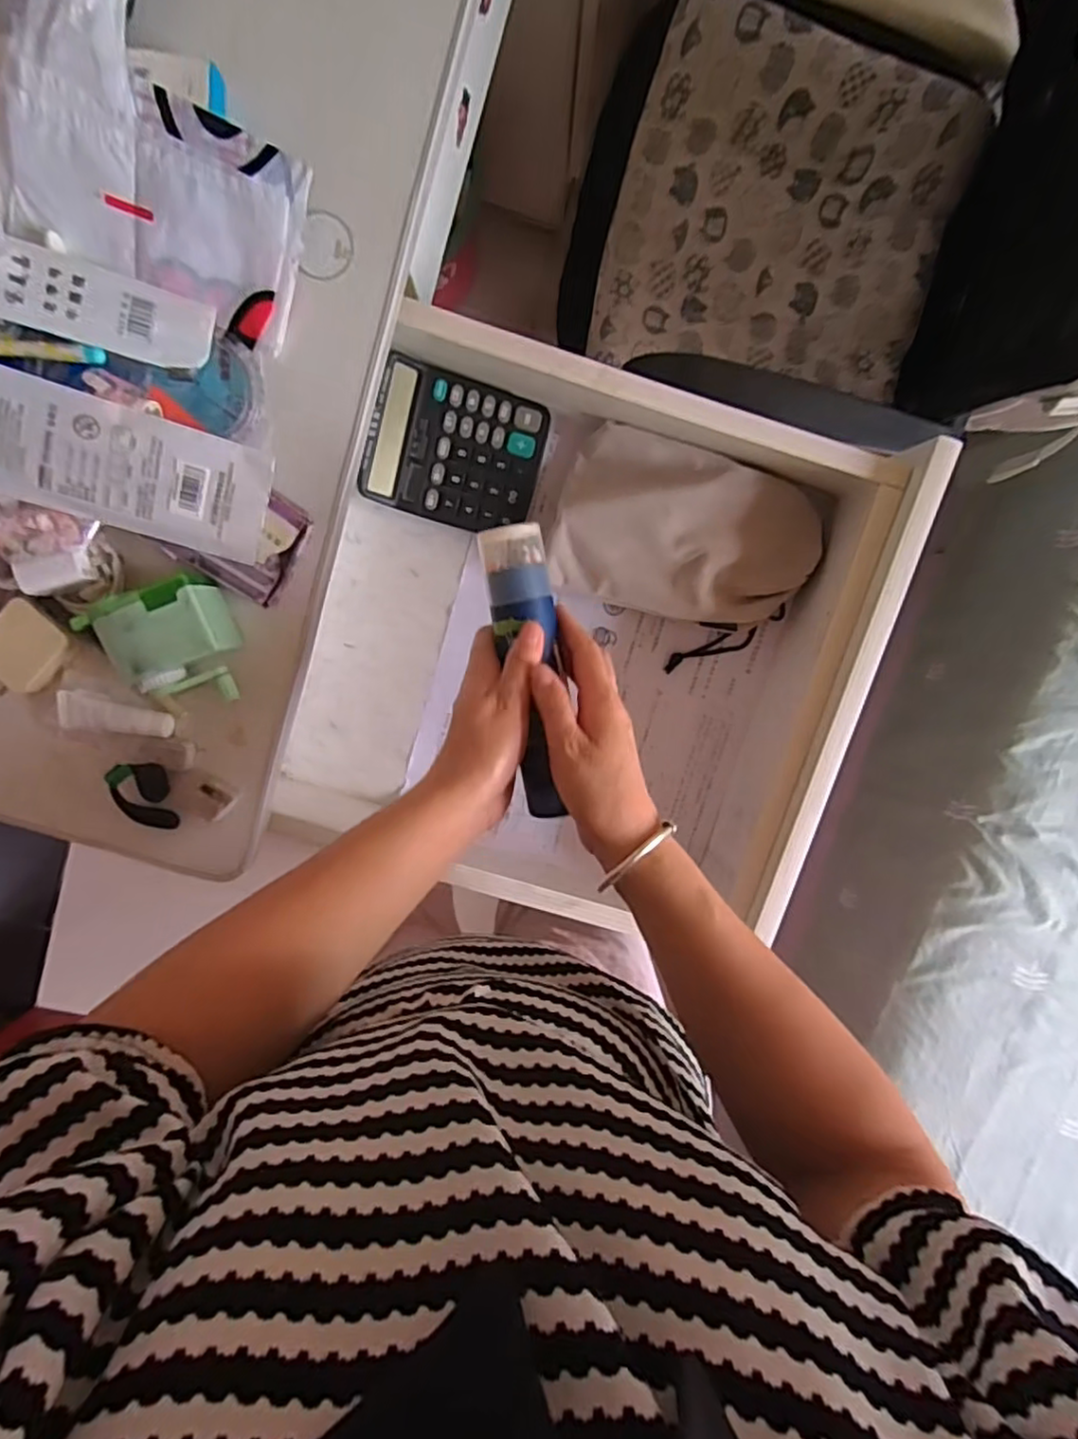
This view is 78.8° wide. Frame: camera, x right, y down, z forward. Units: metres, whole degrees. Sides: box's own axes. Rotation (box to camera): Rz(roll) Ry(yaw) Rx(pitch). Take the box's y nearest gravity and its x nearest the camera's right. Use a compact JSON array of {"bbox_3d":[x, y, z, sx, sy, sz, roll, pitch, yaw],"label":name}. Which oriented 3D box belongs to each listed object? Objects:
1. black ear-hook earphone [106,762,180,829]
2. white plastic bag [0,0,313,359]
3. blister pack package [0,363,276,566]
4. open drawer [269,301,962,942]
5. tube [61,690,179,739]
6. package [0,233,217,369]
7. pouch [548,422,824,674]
[{"bbox_3d":[-0.285,0.056,0.471,0.037,0.022,0.052,-3,98,-1],"label":"black ear-hook earphone"},{"bbox_3d":[-0.227,-0.330,0.388,0.177,0.025,0.135,22,119,-13],"label":"white plastic bag"},{"bbox_3d":[-0.274,-0.159,0.402,0.199,0.009,0.072,14,107,-19],"label":"blister pack package"},{"bbox_3d":[0.031,-0.058,0.556,0.439,0.123,0.415,14,98,-3],"label":"open drawer"},{"bbox_3d":[-0.299,-0.001,0.461,0.076,0.014,0.025,10,98,-3],"label":"tube"},{"bbox_3d":[-0.283,-0.258,0.405,0.146,0.011,0.050,7,98,-19],"label":"package"},{"bbox_3d":[0.123,-0.149,0.573,0.221,0.053,0.156,24,97,-5],"label":"pouch"}]

